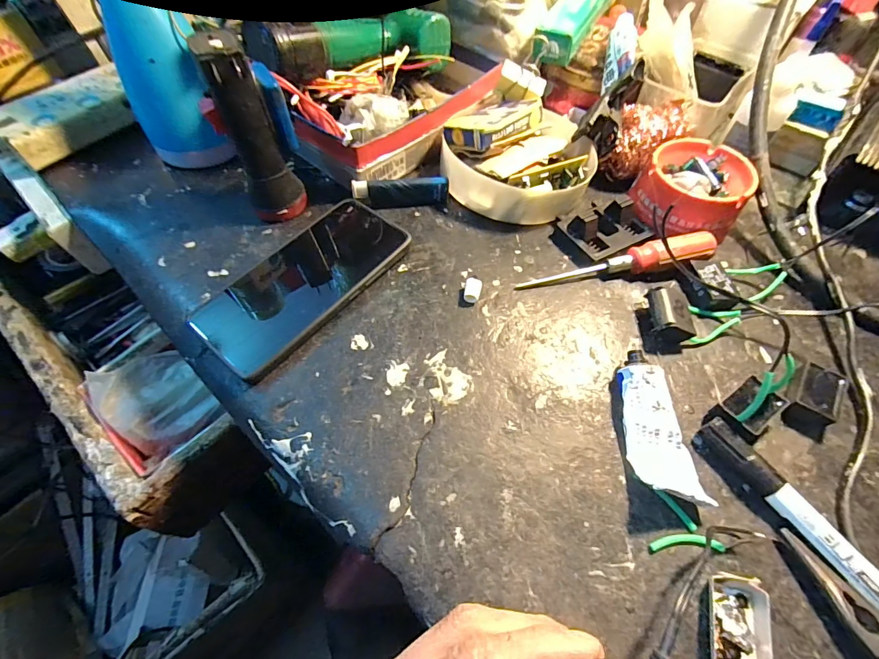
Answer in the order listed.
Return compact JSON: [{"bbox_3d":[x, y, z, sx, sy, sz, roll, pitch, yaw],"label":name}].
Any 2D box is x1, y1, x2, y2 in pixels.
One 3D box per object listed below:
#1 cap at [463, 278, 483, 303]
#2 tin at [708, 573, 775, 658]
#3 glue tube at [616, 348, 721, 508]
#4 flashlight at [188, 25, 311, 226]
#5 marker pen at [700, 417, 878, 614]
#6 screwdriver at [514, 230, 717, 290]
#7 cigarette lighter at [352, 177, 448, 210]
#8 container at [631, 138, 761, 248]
[{"bbox_3d":[0.025,-0.028,0.296,0.012,0.011,0.017,9,59,5],"label":"cap"},{"bbox_3d":[0.144,0.147,0.192,0.027,0.011,0.050,16,60,9],"label":"tin"},{"bbox_3d":[0.127,0.057,0.241,0.035,0.020,0.089,-6,59,-4],"label":"glue tube"},{"bbox_3d":[-0.136,-0.140,0.298,0.040,0.127,0.035,-19,61,-12],"label":"flashlight"},{"bbox_3d":[0.198,0.108,0.213,0.017,0.017,0.136,-28,63,-16],"label":"marker pen"},{"bbox_3d":[0.136,-0.049,0.305,0.148,0.023,0.024,-13,60,-8],"label":"screwdriver"},{"bbox_3d":[-0.032,-0.117,0.345,0.079,0.025,0.011,-6,59,-4],"label":"cigarette lighter"},{"bbox_3d":[0.207,-0.113,0.334,0.083,0.042,0.089,33,64,18],"label":"container"}]

